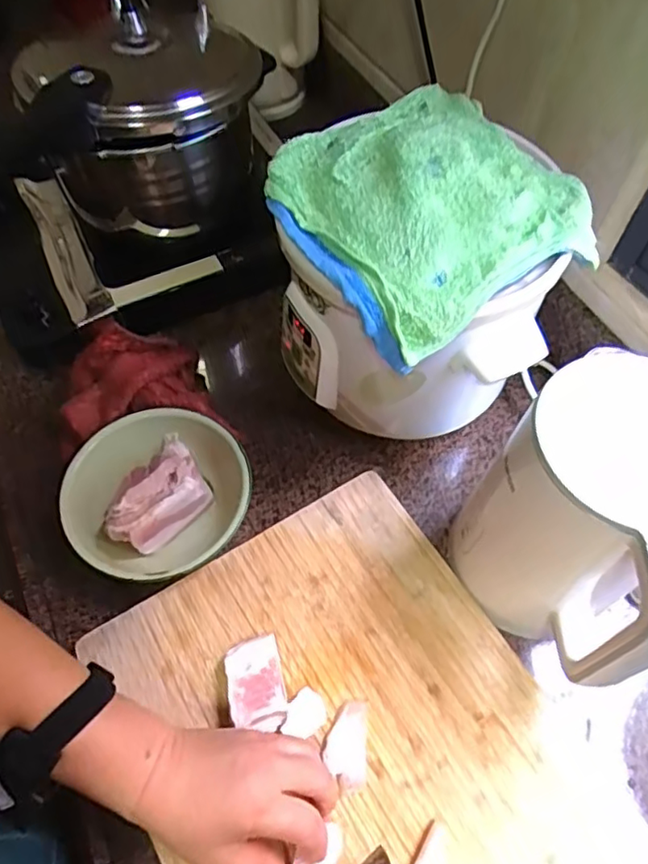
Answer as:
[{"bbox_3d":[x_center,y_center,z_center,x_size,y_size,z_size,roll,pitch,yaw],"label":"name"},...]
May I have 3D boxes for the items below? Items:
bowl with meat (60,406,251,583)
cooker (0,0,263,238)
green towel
[{"bbox_3d":[-0.150,0.062,0.562,0.153,0.070,0.162,0,59,0],"label":"bowl with meat"},{"bbox_3d":[-0.233,-0.292,0.614,0.319,0.167,0.176,-21,62,-13],"label":"cooker"},{"bbox_3d":[0.079,-0.188,0.479,0.214,0.063,0.220,-29,64,-17],"label":"green towel"}]

